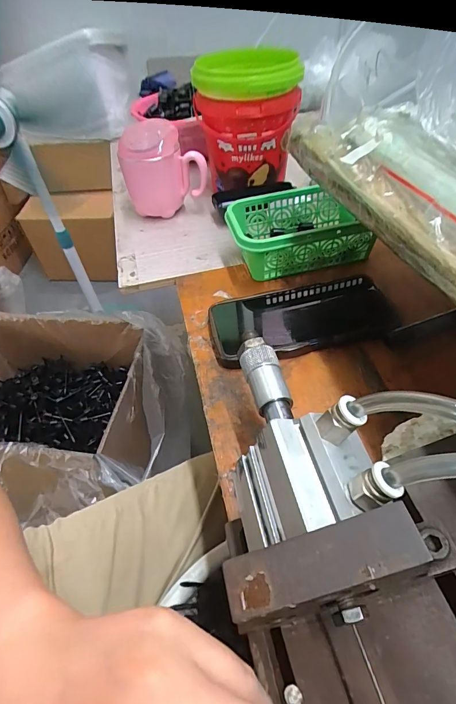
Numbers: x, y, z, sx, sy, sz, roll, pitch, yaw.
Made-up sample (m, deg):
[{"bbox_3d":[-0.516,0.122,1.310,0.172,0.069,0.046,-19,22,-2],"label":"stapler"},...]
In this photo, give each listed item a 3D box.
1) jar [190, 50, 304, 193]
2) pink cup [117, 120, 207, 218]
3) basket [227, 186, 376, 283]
[{"bbox_3d":[0.025,-0.306,0.475,0.130,0.142,0.123,-2,48,4],"label":"jar"},{"bbox_3d":[-0.085,-0.242,0.479,0.108,0.102,0.067,-8,48,-2],"label":"pink cup"},{"bbox_3d":[0.076,-0.128,0.397,0.141,0.061,0.098,-9,48,-3],"label":"basket"}]

